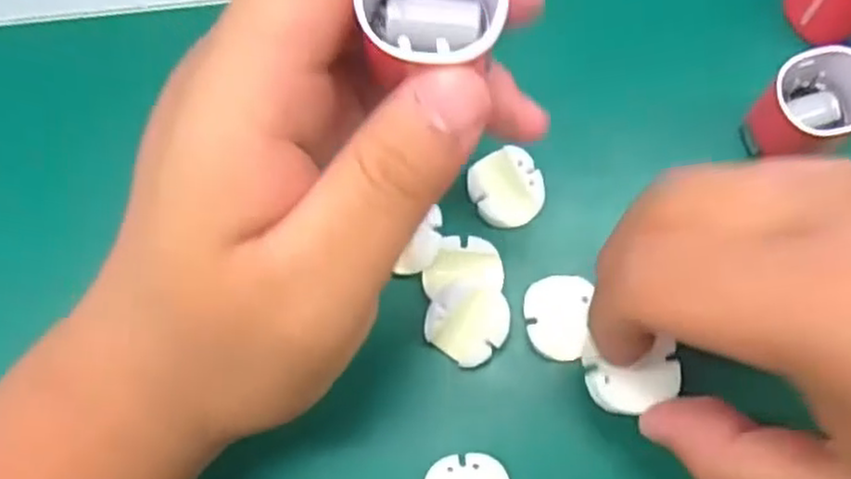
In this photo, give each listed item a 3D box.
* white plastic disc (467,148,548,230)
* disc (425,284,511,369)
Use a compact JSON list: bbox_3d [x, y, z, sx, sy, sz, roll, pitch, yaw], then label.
[{"bbox_3d":[0.029,-0.018,0.259,0.024,0.004,0.026,-1,76,5],"label":"white plastic disc"},{"bbox_3d":[0.014,0.027,0.244,0.026,0.005,0.027,0,95,-4],"label":"disc"}]

